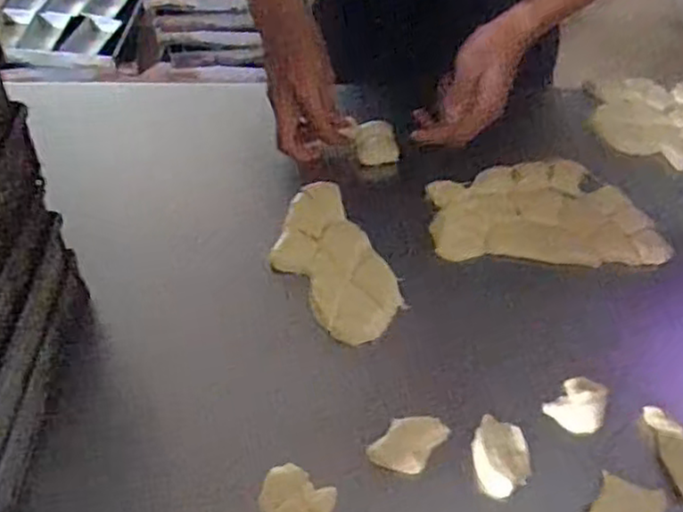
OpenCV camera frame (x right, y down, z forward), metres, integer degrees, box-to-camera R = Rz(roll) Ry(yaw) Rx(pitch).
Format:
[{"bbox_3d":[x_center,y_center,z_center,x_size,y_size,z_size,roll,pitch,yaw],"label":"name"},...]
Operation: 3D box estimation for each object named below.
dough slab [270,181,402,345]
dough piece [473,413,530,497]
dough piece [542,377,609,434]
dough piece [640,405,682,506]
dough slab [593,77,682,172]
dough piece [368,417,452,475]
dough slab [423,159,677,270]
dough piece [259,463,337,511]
[{"bbox_3d":[-0.011,0.003,0.657,0.089,0.010,0.182,-20,55,-17],"label":"dough slab"},{"bbox_3d":[0.123,0.153,0.539,0.040,0.014,0.065,-1,52,-3],"label":"dough piece"},{"bbox_3d":[0.195,0.121,0.566,0.038,0.029,0.041,-36,61,-26],"label":"dough piece"},{"bbox_3d":[0.258,0.152,0.542,0.021,0.024,0.075,-7,52,-7],"label":"dough piece"},{"bbox_3d":[0.364,-0.159,0.794,0.138,0.026,0.125,36,59,24],"label":"dough slab"},{"bbox_3d":[0.053,0.144,0.542,0.040,0.010,0.056,34,58,23],"label":"dough piece"},{"bbox_3d":[0.203,-0.047,0.702,0.221,0.014,0.128,3,52,1],"label":"dough slab"},{"bbox_3d":[-0.034,0.179,0.512,0.053,0.021,0.041,22,54,15],"label":"dough piece"}]

